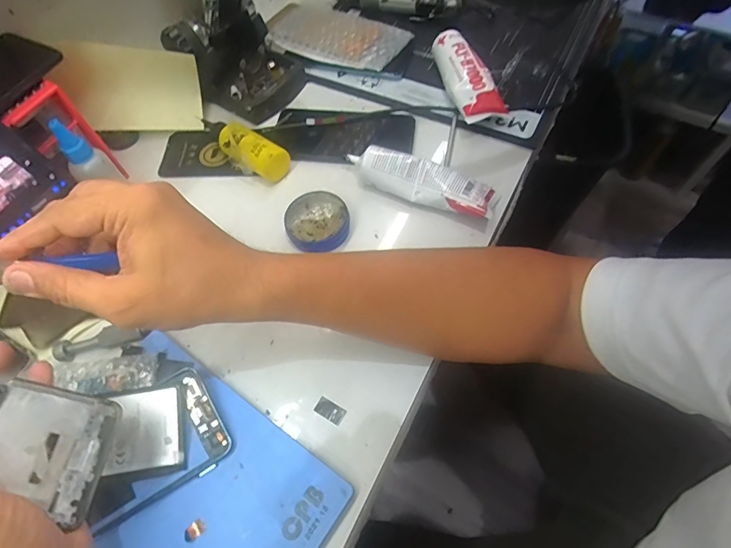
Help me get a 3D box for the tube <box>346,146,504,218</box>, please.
[{"bbox_3d":[0.055,-0.094,0.433,0.156,0.039,0.048,19,64,11],"label":"tube"}]

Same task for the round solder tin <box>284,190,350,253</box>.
[{"bbox_3d":[-0.048,-0.053,0.426,0.061,0.020,0.066,0,61,0],"label":"round solder tin"}]

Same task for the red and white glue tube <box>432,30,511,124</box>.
[{"bbox_3d":[0.121,-0.228,0.501,0.054,0.036,0.146,-11,62,-5],"label":"red and white glue tube"}]

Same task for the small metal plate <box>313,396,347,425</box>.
[{"bbox_3d":[-0.028,0.110,0.344,0.025,0.004,0.014,30,65,15],"label":"small metal plate"}]

